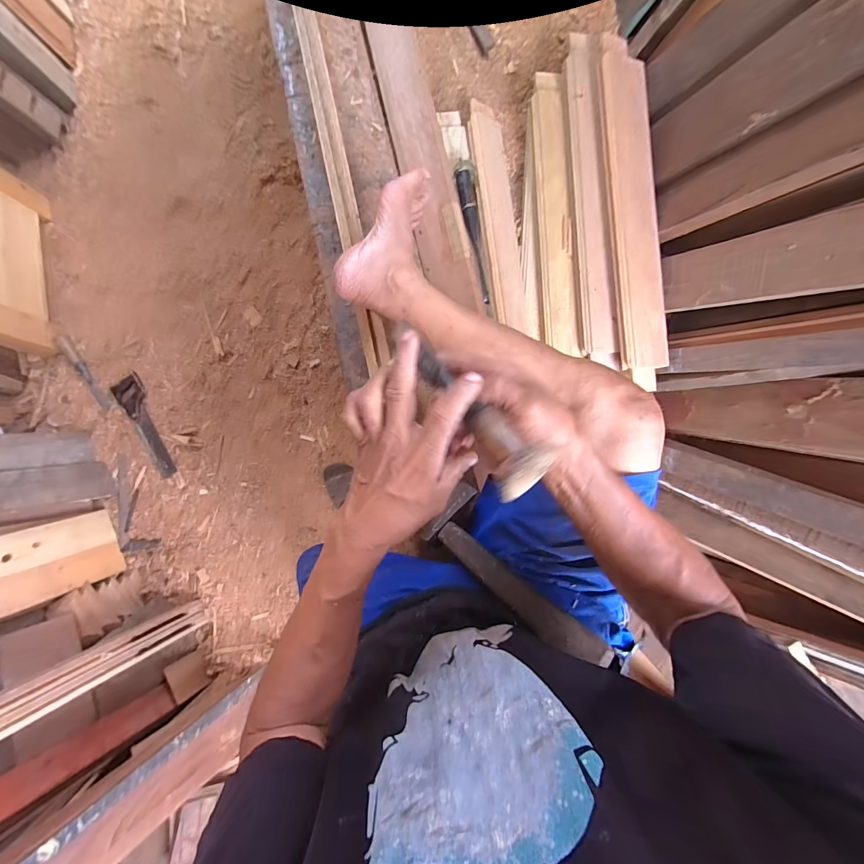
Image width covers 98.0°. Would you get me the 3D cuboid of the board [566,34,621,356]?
[{"bbox_3d":[0.332,-0.492,0.782,0.066,0.019,0.645,-4,91,25],"label":"board"}]

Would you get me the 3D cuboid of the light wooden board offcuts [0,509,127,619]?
[{"bbox_3d":[-1.050,0.348,1.036,0.040,0.299,0.225,-18,84,36],"label":"light wooden board offcuts"}]

